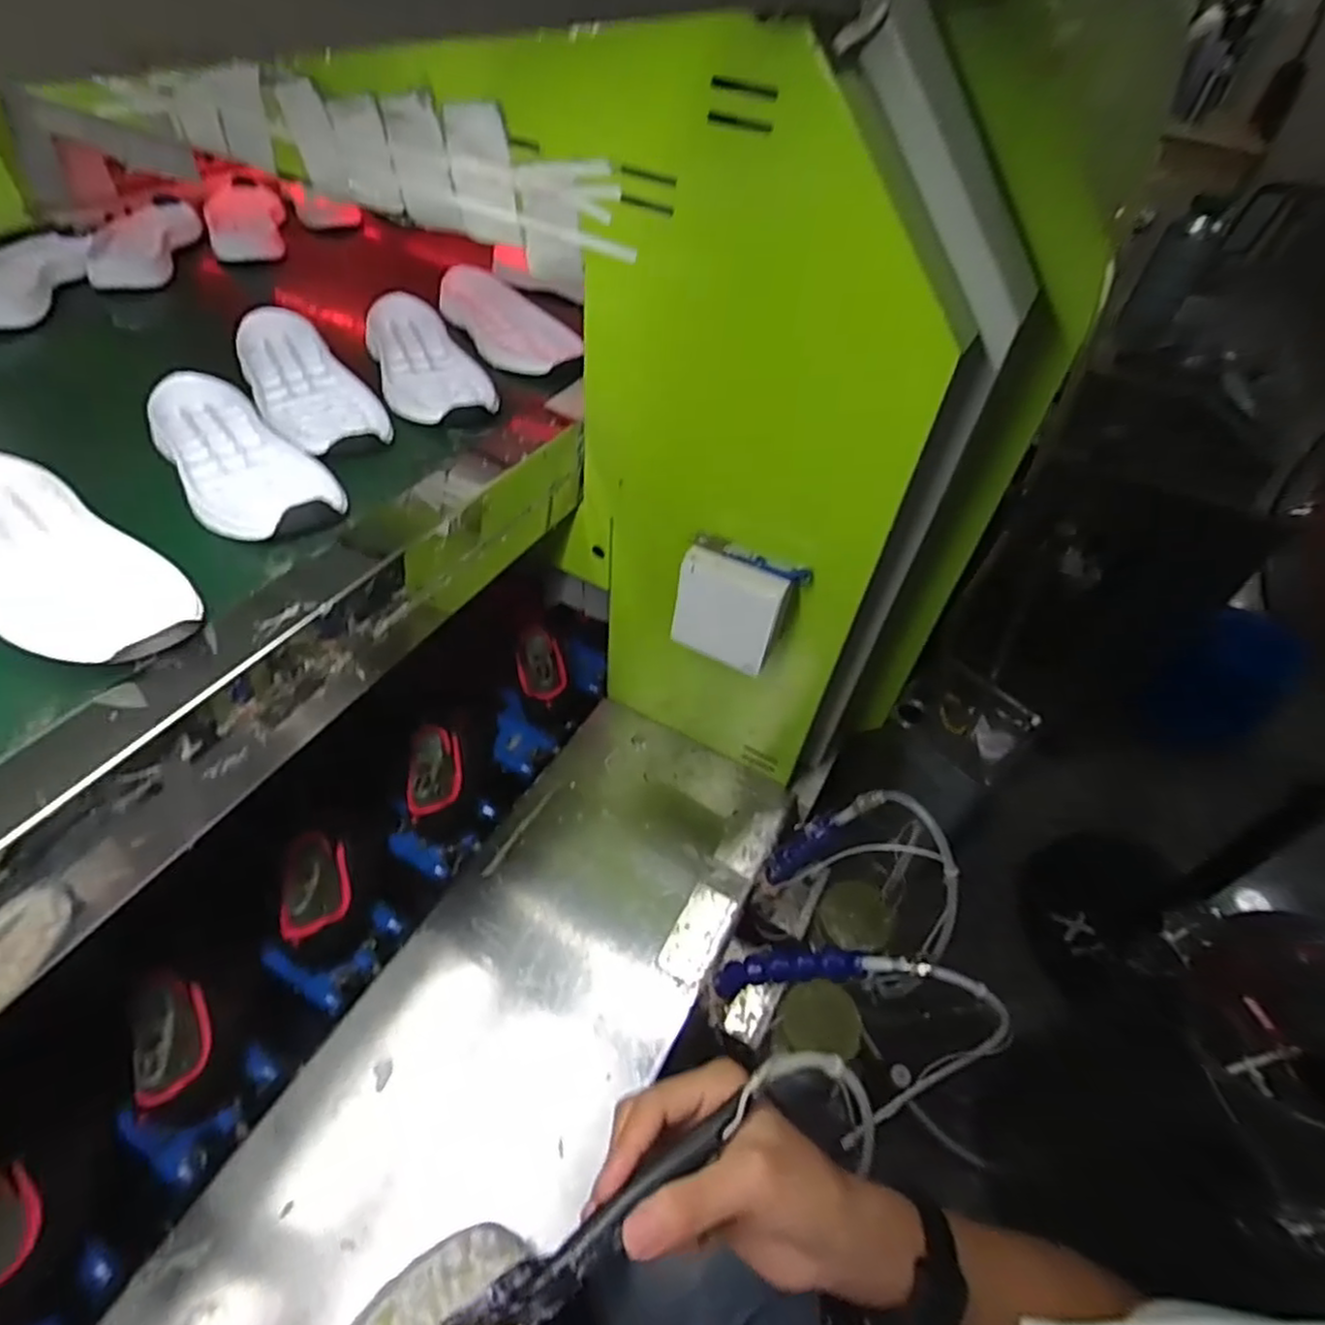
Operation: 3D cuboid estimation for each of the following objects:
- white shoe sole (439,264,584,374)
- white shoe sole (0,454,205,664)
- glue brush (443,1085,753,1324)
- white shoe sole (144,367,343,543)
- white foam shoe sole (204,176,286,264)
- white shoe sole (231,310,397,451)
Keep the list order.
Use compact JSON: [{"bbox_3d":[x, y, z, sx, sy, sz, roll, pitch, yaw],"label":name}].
[{"bbox_3d":[-0.149,-0.327,0.657,0.080,0.024,0.199,-26,57,-28],"label":"white shoe sole"},{"bbox_3d":[-0.340,-0.055,0.387,0.196,0.042,0.076,32,51,18],"label":"white shoe sole"},{"bbox_3d":[-0.023,0.245,0.303,0.134,0.017,0.020,-24,53,-27],"label":"glue brush"},{"bbox_3d":[-0.296,-0.143,0.480,0.079,0.028,0.202,-33,61,-32],"label":"white shoe sole"},{"bbox_3d":[-0.472,-0.505,0.789,0.079,0.031,0.203,-15,52,-21],"label":"white foam shoe sole"},{"bbox_3d":[-0.287,-0.227,0.550,0.073,0.026,0.210,-28,58,-29],"label":"white shoe sole"}]

